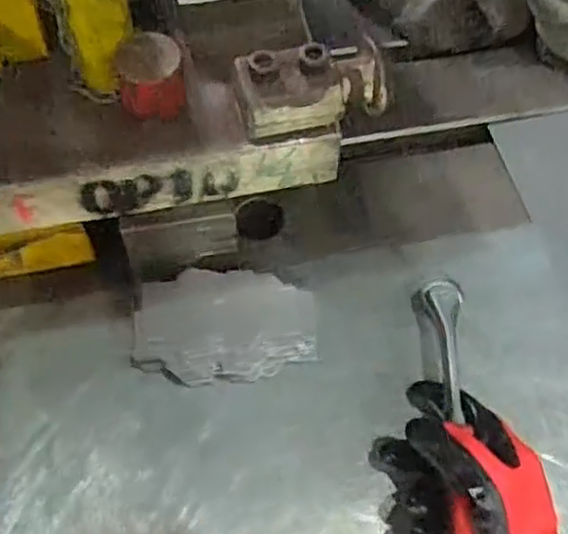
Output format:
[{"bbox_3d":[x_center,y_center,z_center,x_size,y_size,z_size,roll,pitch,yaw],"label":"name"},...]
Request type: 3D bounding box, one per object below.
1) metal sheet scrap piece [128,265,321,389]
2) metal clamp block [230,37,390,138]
[{"bbox_3d":[-0.040,0.039,0.514,0.123,0.024,0.079,-4,60,-4],"label":"metal sheet scrap piece"},{"bbox_3d":[0.016,-0.108,0.445,0.091,0.040,0.045,-11,61,-7],"label":"metal clamp block"}]

